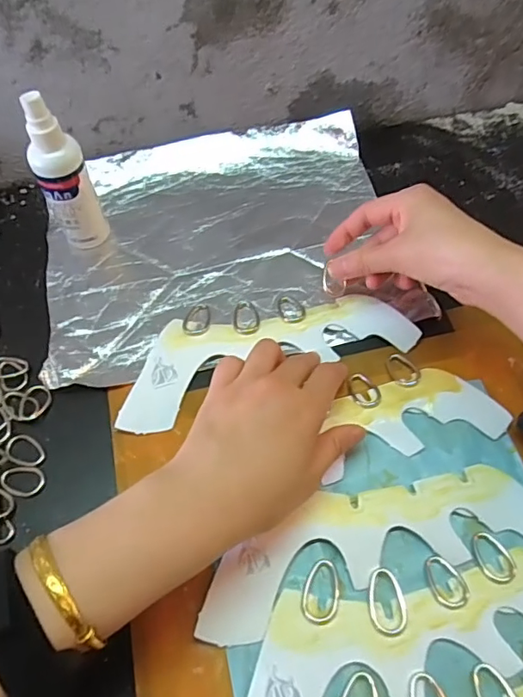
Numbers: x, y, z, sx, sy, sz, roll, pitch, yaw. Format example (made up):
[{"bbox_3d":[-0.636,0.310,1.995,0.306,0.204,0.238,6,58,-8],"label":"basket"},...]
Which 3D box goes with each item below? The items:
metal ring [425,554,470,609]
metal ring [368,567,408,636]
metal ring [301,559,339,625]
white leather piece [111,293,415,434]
[{"bbox_3d":[0.107,0.134,0.298,0.020,0.004,0.030,-13,50,4],"label":"metal ring"},{"bbox_3d":[0.071,0.142,0.291,0.021,0.004,0.034,-2,58,0],"label":"metal ring"},{"bbox_3d":[0.034,0.139,0.297,0.020,0.004,0.035,11,59,9],"label":"metal ring"},{"bbox_3d":[0.001,-0.001,0.384,0.216,0.009,0.077,-16,59,-7],"label":"white leather piece"}]

